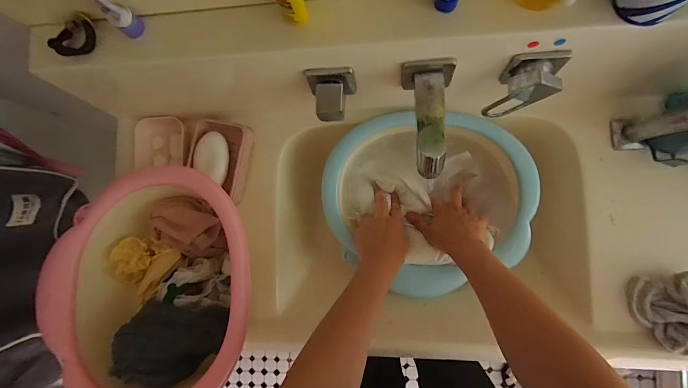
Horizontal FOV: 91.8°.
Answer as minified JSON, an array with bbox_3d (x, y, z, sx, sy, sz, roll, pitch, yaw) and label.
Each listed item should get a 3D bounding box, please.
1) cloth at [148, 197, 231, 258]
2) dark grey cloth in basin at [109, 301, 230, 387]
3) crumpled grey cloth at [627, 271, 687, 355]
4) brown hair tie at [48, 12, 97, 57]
[{"bbox_3d":[-0.229,0.050,0.491,0.100,0.046,0.088,-2,86,7],"label":"cloth"},{"bbox_3d":[-0.226,0.197,0.436,0.137,0.054,0.099,7,87,8],"label":"dark grey cloth in basin"},{"bbox_3d":[0.410,0.149,0.424,0.063,0.054,0.094,-1,86,8],"label":"crumpled grey cloth"},{"bbox_3d":[-0.317,-0.185,0.395,0.035,0.022,0.054,36,91,9],"label":"brown hair tie"}]

